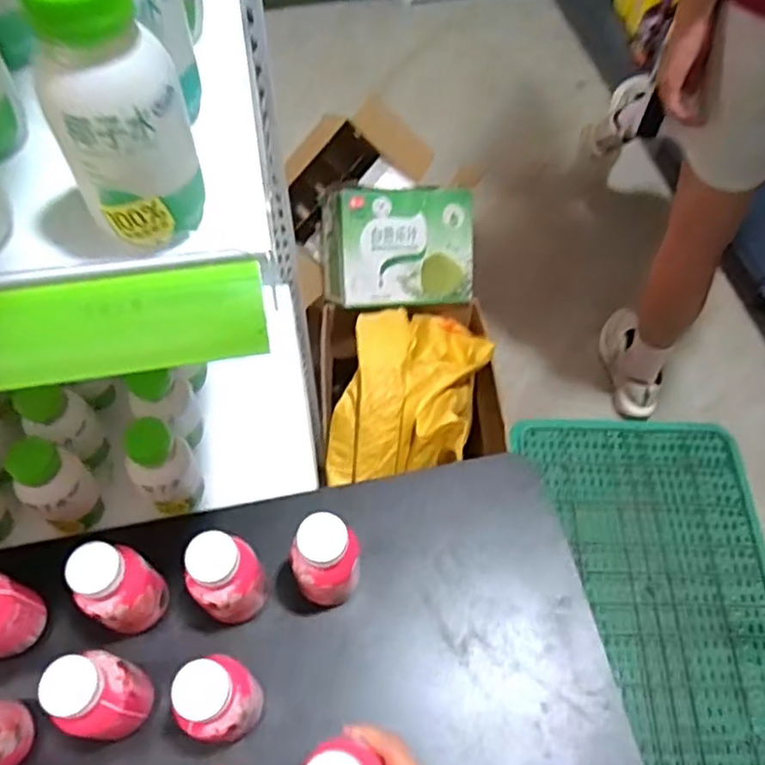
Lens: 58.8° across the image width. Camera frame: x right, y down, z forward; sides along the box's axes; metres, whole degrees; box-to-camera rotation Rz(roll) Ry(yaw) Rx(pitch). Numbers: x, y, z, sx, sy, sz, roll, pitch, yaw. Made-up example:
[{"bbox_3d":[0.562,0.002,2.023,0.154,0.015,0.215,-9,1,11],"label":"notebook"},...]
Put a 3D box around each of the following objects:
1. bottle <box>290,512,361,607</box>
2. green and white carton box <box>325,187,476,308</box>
[{"bbox_3d":[-0.047,0.161,0.587,0.054,0.139,0.049,-2,60,-2],"label":"bottle"},{"bbox_3d":[0.027,-0.265,1.361,0.268,0.168,0.225,-3,98,-17],"label":"green and white carton box"}]

